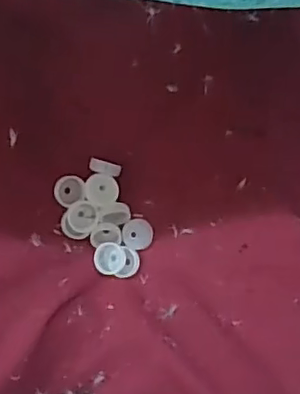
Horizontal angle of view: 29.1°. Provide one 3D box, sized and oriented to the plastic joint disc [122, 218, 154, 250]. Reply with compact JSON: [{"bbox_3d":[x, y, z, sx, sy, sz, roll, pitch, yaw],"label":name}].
[{"bbox_3d":[-0.006,0.020,0.307,0.015,0.004,0.017,20,93,-8],"label":"plastic joint disc"}]

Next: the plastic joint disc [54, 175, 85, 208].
[{"bbox_3d":[-0.042,-0.003,0.302,0.016,0.007,0.015,-1,96,-7],"label":"plastic joint disc"}]

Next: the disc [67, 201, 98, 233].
[{"bbox_3d":[-0.035,0.010,0.303,0.015,0.004,0.016,-1,96,-7],"label":"disc"}]

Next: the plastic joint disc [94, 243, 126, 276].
[{"bbox_3d":[-0.021,0.033,0.309,0.017,0.006,0.017,-1,96,-7],"label":"plastic joint disc"}]

